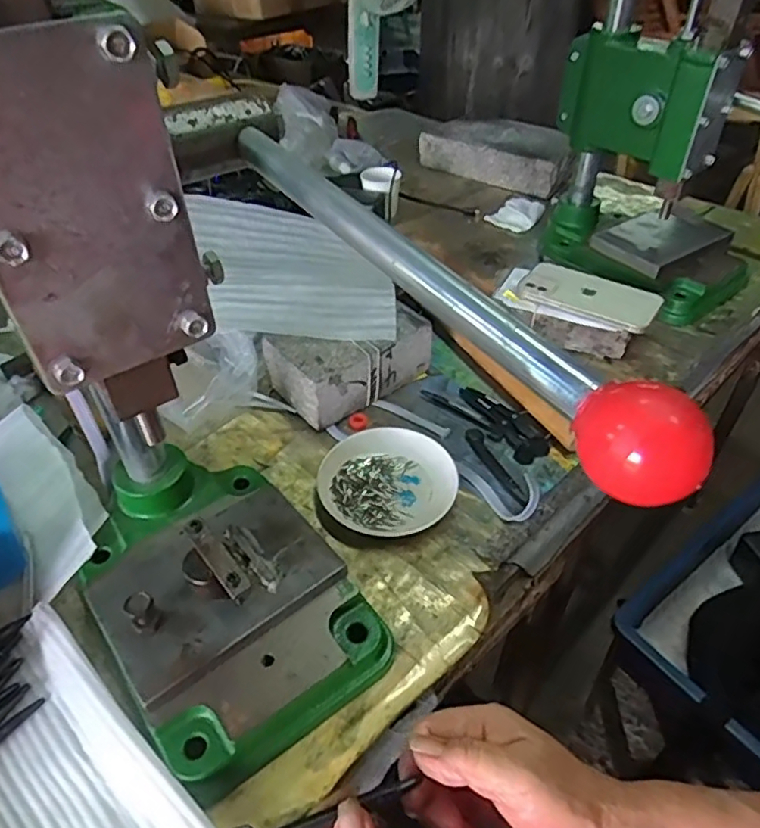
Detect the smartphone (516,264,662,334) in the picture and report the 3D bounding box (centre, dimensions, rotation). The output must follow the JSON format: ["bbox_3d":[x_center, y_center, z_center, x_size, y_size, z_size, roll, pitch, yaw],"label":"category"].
[{"bbox_3d":[0.235,-0.135,0.677,0.143,0.013,0.080,26,49,27],"label":"smartphone"}]

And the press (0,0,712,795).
[{"bbox_3d":[-0.071,0.029,0.299,0.345,0.363,0.176,32,52,31],"label":"press"}]

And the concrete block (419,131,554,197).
[{"bbox_3d":[0.167,-0.417,1.011,0.250,0.058,0.027,26,49,27],"label":"concrete block"}]

